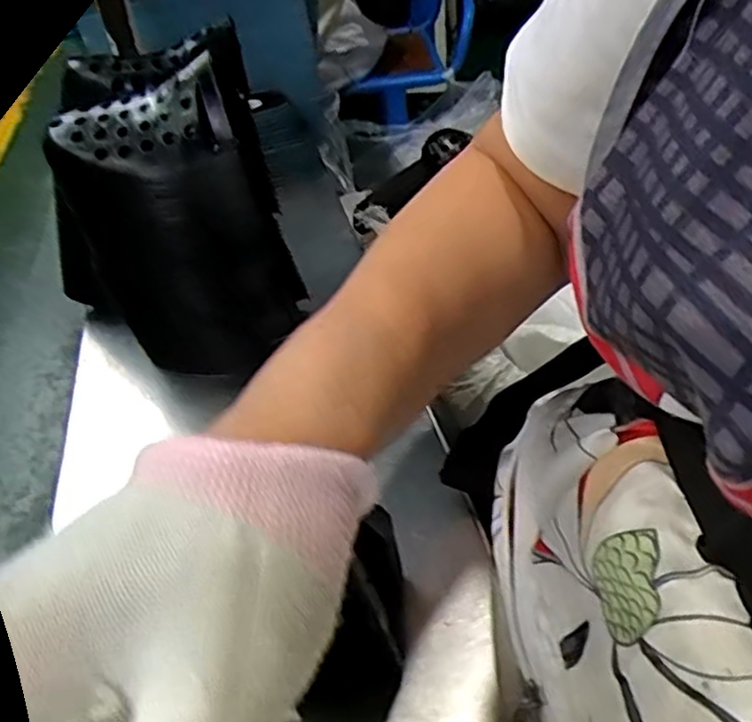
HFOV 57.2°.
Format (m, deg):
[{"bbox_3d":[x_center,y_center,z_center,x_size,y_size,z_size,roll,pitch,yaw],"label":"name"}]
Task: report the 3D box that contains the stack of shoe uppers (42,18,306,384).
[{"bbox_3d":[-0.130,-0.092,0.468,0.128,0.205,0.096,-9,37,-3],"label":"stack of shoe uppers"}]

